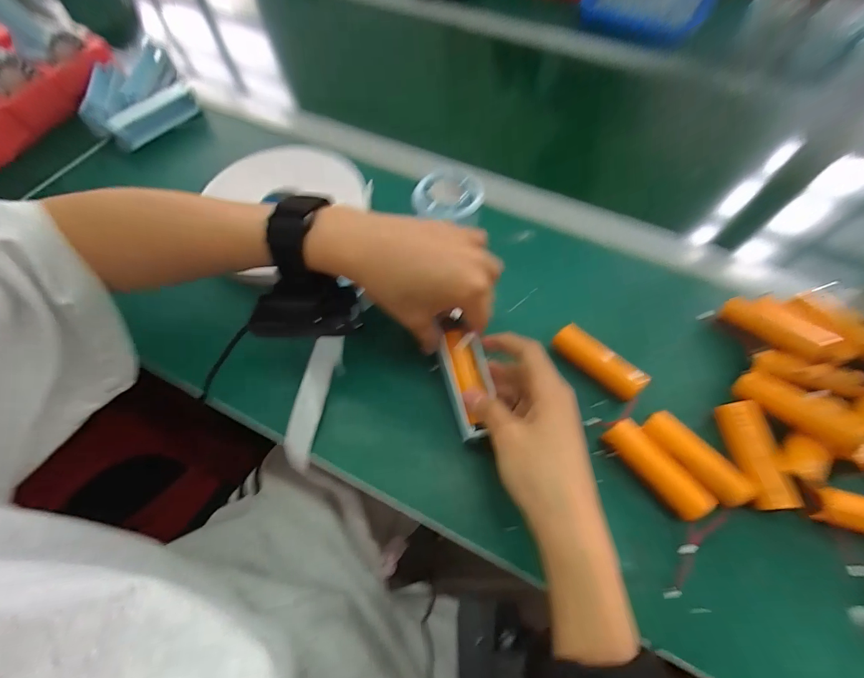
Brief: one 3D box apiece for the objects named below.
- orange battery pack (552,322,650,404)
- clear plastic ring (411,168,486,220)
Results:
[{"bbox_3d":[0.128,0.019,0.297,0.071,0.022,0.020,38,67,17],"label":"orange battery pack"},{"bbox_3d":[0.014,-0.127,0.328,0.056,0.009,0.058,0,62,-1],"label":"clear plastic ring"}]

